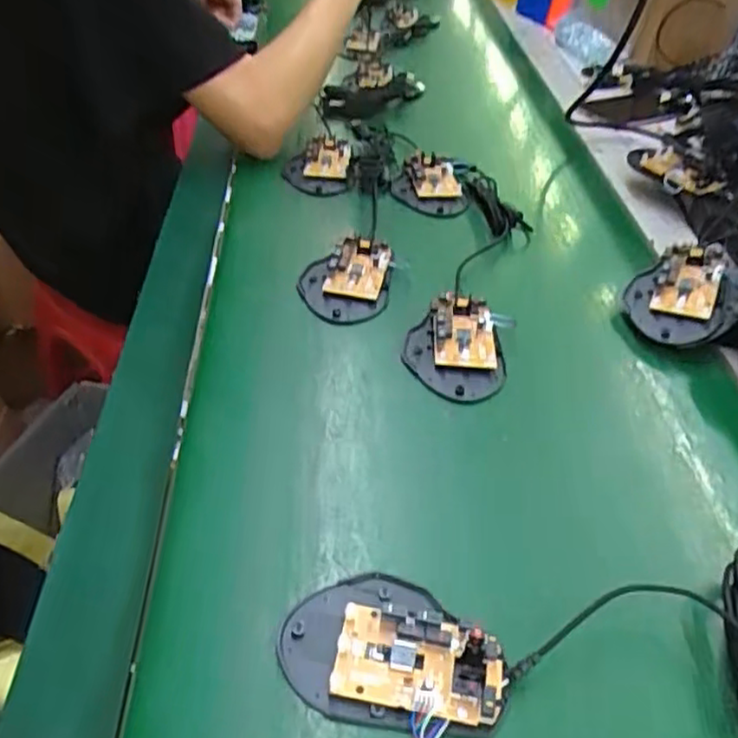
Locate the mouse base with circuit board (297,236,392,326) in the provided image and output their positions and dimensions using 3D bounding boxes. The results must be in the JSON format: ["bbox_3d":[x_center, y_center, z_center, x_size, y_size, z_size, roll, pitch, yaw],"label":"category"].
[{"bbox_3d":[-0.019,-0.079,0.559,0.074,0.018,0.108,6,43,1],"label":"mouse base with circuit board"}]

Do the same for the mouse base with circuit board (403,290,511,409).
[{"bbox_3d":[0.065,-0.018,0.498,0.073,0.019,0.100,13,43,9],"label":"mouse base with circuit board"}]

